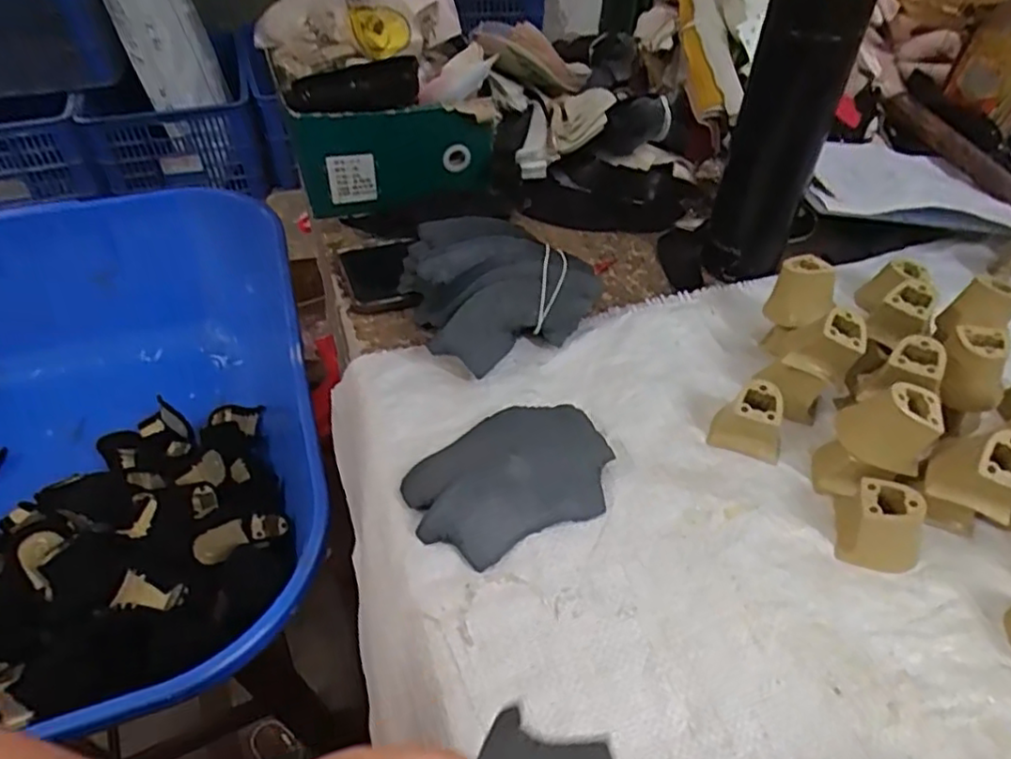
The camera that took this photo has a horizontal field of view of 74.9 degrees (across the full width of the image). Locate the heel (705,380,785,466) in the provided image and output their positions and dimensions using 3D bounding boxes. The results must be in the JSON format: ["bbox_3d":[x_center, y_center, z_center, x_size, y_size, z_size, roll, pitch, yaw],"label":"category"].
[{"bbox_3d":[0.157,0.025,0.420,0.044,0.038,0.032,18,47,16],"label":"heel"}]

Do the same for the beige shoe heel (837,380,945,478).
[{"bbox_3d":[0.220,0.024,0.377,0.042,0.044,0.036,16,46,14],"label":"beige shoe heel"}]

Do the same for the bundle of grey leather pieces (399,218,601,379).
[{"bbox_3d":[-0.002,-0.070,0.485,0.133,0.065,0.114,-12,46,-14],"label":"bundle of grey leather pieces"}]

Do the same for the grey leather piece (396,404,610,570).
[{"bbox_3d":[0.004,0.057,0.394,0.124,0.018,0.083,-21,49,-21],"label":"grey leather piece"}]

